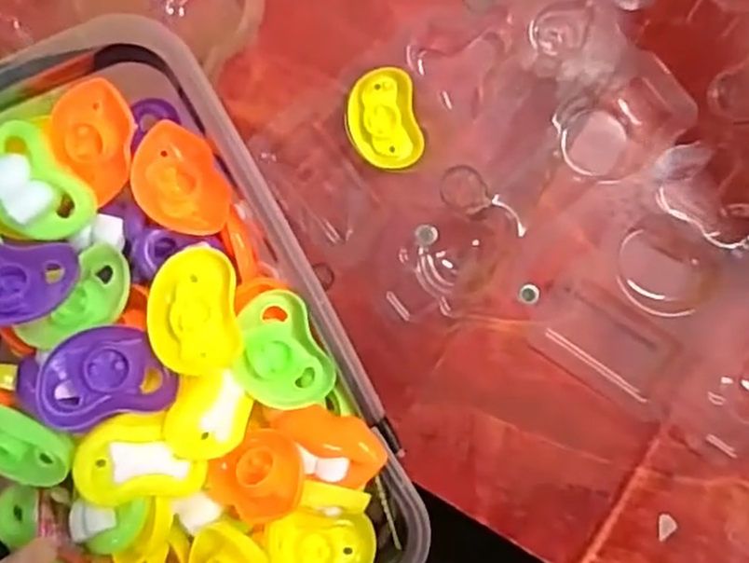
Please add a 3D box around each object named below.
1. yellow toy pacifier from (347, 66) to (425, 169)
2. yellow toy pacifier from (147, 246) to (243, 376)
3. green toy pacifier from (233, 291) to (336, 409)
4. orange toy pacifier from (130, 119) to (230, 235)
[{"bbox_3d":[0.005,-0.078,0.359,0.033,0.012,0.046,-11,106,5],"label":"yellow toy pacifier"},{"bbox_3d":[-0.064,0.010,0.263,0.029,0.014,0.045,-8,77,-25],"label":"yellow toy pacifier"},{"bbox_3d":[-0.038,0.025,0.281,0.032,0.020,0.046,-30,112,-12],"label":"green toy pacifier"},{"bbox_3d":[-0.071,-0.037,0.271,0.029,0.011,0.043,-23,91,0],"label":"orange toy pacifier"}]

